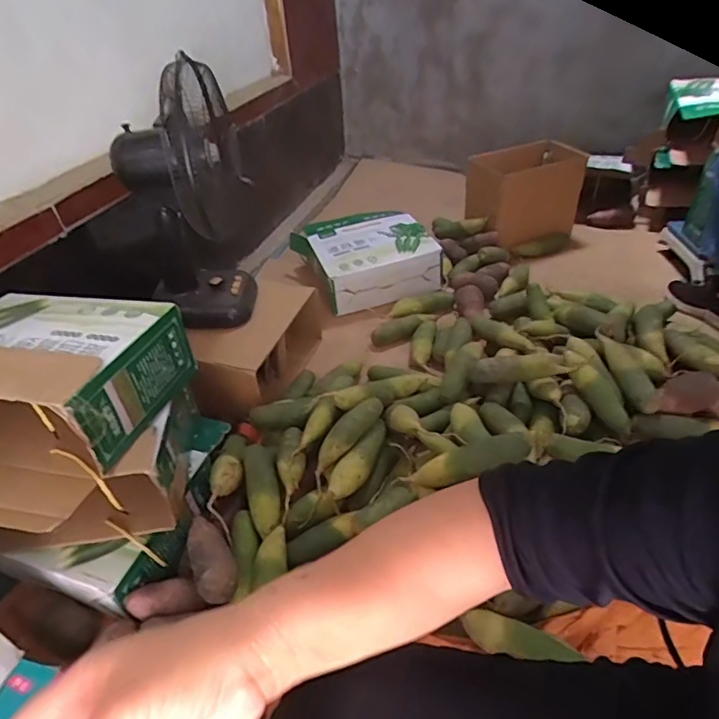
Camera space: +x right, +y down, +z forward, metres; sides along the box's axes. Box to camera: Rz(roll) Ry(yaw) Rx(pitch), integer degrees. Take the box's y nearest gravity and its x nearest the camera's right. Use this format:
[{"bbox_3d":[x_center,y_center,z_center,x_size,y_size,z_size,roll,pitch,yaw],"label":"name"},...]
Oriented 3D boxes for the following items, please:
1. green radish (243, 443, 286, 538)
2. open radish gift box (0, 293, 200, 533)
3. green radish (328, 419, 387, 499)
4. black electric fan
[{"bbox_3d":[-0.179,0.231,0.932,0.061,0.051,0.178,-12,40,-10],"label":"green radish"},{"bbox_3d":[-0.525,0.042,0.774,0.391,0.158,0.354,7,41,12],"label":"open radish gift box"},{"bbox_3d":[0.006,0.194,0.967,0.056,0.059,0.201,19,45,25],"label":"green radish"},{"bbox_3d":[-0.358,-0.318,1.074,0.237,0.507,0.297,-15,41,-13],"label":"black electric fan"}]

